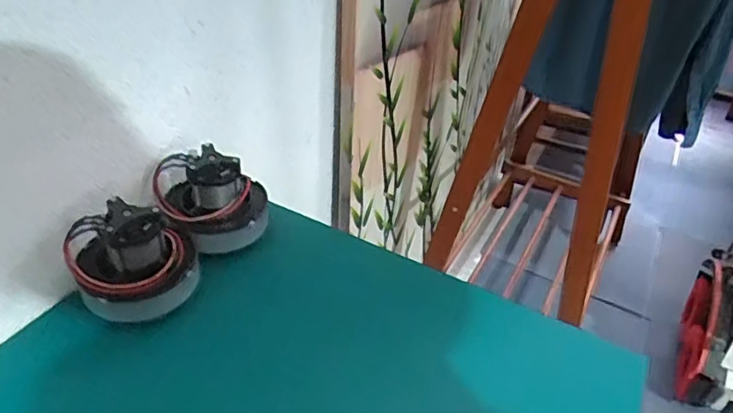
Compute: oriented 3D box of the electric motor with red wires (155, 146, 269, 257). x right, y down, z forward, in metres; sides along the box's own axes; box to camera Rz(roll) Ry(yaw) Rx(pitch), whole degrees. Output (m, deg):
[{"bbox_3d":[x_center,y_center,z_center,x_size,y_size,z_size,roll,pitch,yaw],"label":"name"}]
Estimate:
[{"bbox_3d":[-0.190,-0.013,0.720,0.137,0.098,0.124,-3,37,-11],"label":"electric motor with red wires"}]

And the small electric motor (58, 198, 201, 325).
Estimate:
[{"bbox_3d":[-0.252,0.049,0.632,0.128,0.100,0.115,-10,39,-18],"label":"small electric motor"}]

